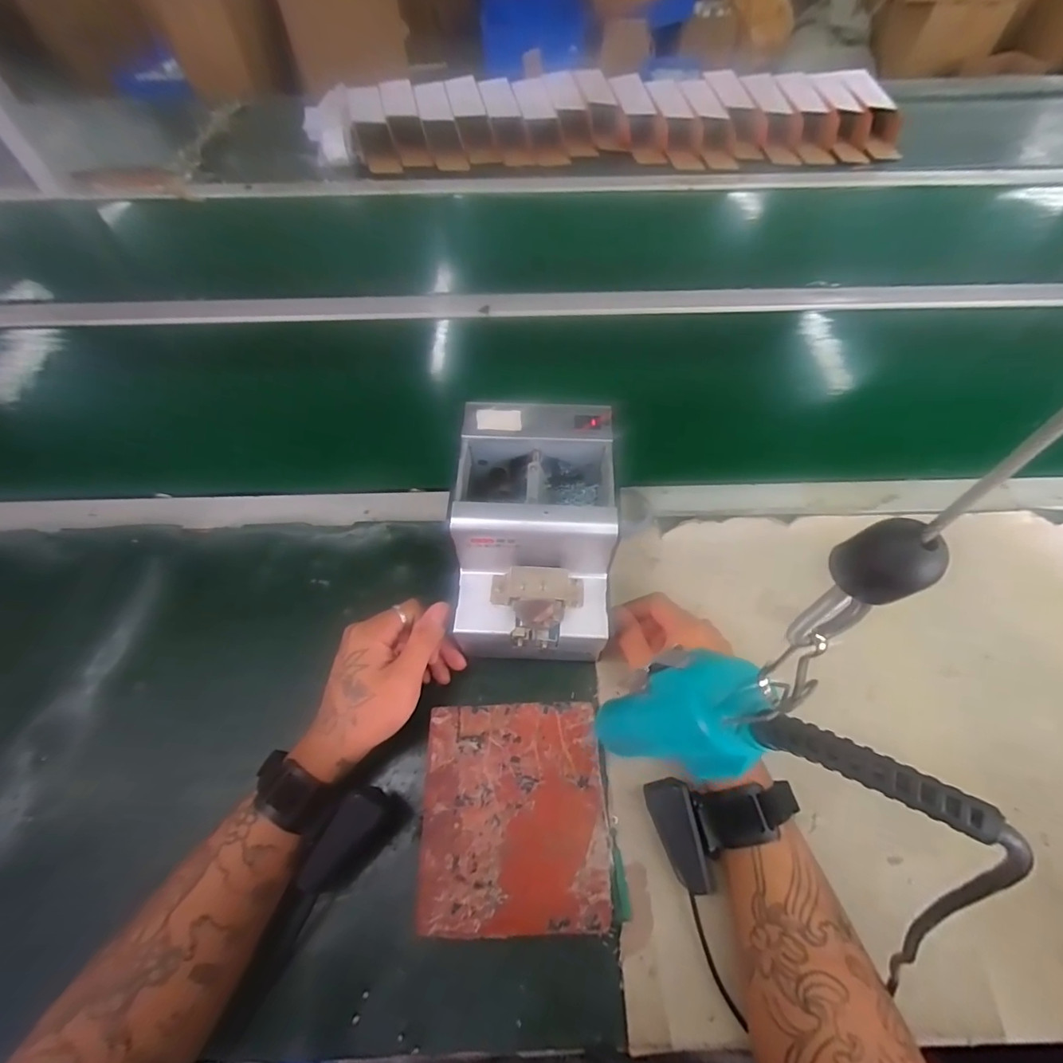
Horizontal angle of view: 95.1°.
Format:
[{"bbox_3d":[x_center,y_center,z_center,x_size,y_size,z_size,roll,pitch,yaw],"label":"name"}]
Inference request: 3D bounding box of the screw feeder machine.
[{"bbox_3d":[0.005,0.002,0.398,0.123,0.117,0.171,4,60,4],"label":"screw feeder machine"}]

